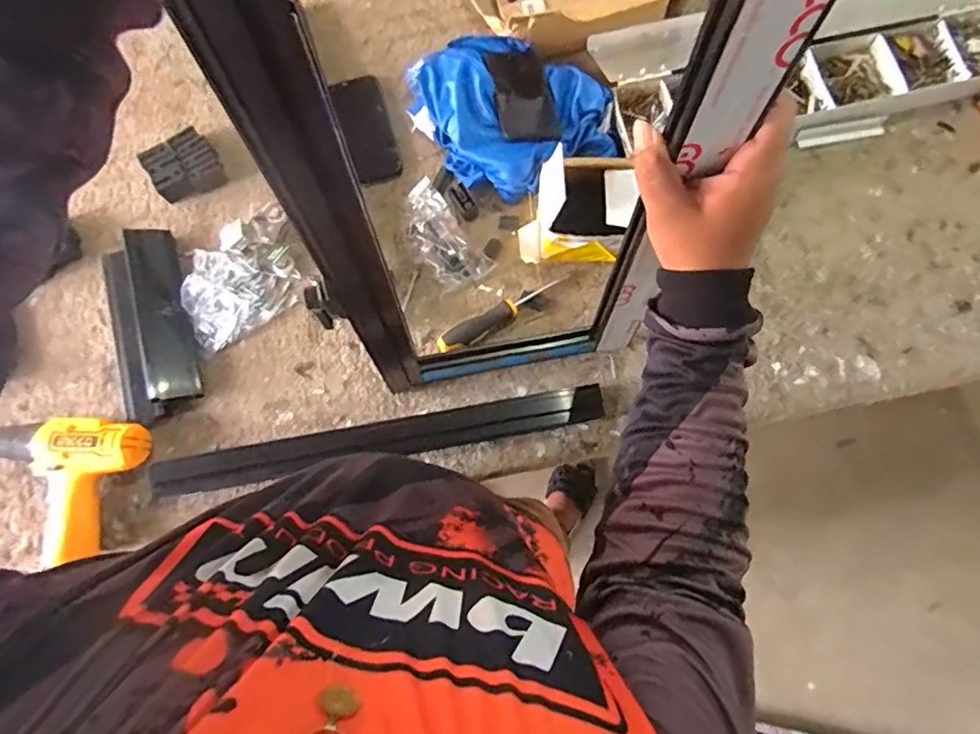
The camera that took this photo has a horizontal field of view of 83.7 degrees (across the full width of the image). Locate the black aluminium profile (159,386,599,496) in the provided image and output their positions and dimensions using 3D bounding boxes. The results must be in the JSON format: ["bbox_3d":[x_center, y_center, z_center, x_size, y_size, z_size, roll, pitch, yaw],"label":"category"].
[{"bbox_3d":[-0.135,0.088,0.665,0.544,0.022,0.039,-10,78,-2],"label":"black aluminium profile"}]

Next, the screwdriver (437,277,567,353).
[{"bbox_3d":[0.015,-0.072,0.709,0.185,0.029,0.030,-33,79,-7],"label":"screwdriver"}]

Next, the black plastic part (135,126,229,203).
[{"bbox_3d":[-0.427,-0.280,0.760,0.088,0.026,0.092,-37,80,-7],"label":"black plastic part"}]

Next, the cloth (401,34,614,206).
[{"bbox_3d":[0.029,-0.360,0.759,0.222,0.081,0.258,-31,79,-6],"label":"cloth"}]

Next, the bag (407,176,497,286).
[{"bbox_3d":[-0.067,-0.172,0.727,0.074,0.032,0.146,-38,80,-8],"label":"bag"}]

